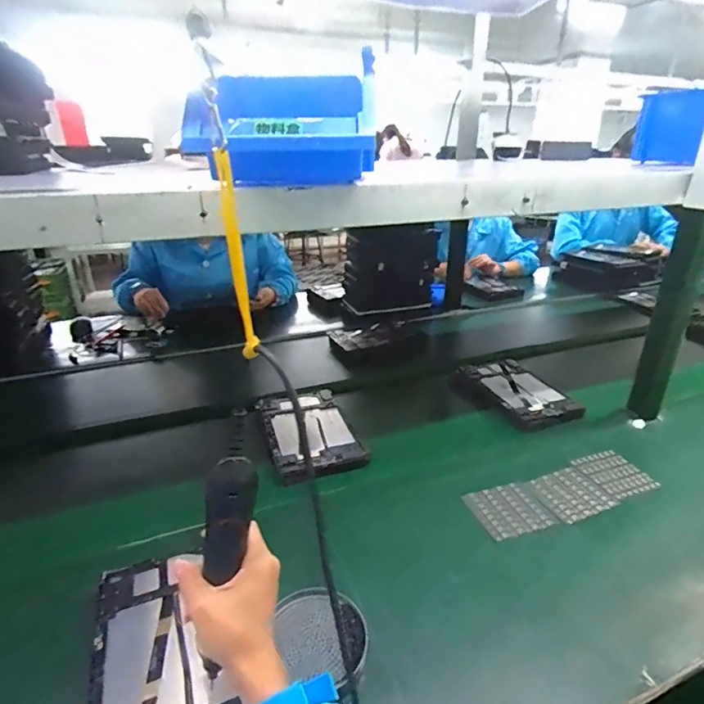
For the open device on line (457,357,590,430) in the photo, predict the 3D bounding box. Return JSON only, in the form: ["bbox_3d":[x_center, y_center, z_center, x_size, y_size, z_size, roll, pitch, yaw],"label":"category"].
[{"bbox_3d":[0.353,0.082,0.982,0.165,0.025,0.243,-9,26,-19],"label":"open device on line"}]

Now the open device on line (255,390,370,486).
[{"bbox_3d":[-0.082,0.145,0.855,0.162,0.031,0.239,-9,26,-19],"label":"open device on line"}]

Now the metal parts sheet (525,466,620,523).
[{"bbox_3d":[0.343,0.222,0.726,0.108,0.005,0.091,-9,26,-20],"label":"metal parts sheet"}]

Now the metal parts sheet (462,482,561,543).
[{"bbox_3d":[0.238,0.238,0.695,0.109,0.010,0.090,-9,26,-19],"label":"metal parts sheet"}]

